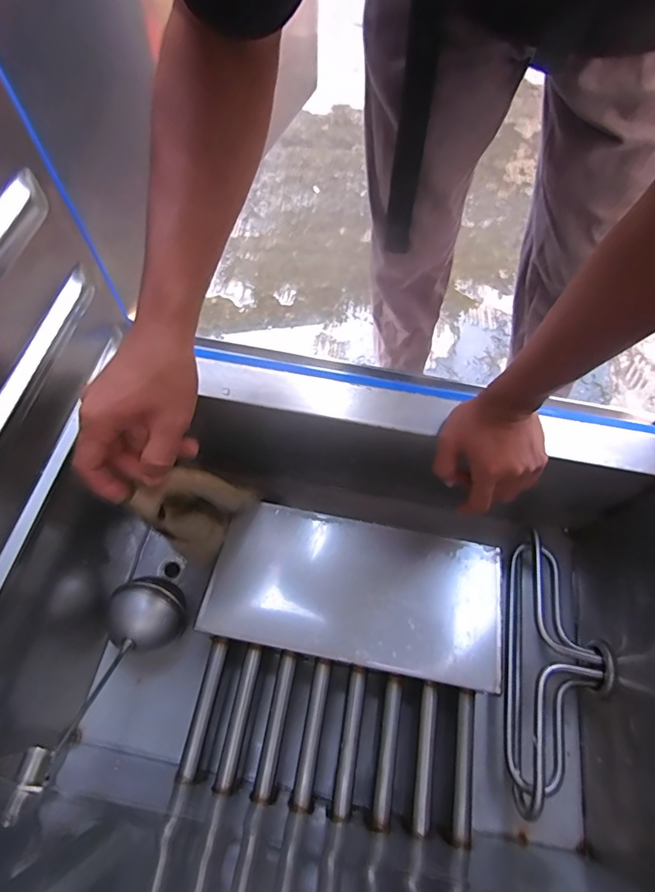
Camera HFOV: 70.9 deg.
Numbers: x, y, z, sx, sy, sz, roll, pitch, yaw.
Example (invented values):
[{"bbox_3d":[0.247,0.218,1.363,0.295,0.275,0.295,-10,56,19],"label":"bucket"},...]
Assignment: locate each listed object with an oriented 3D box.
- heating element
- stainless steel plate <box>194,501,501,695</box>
[{"bbox_3d":[0.272,0.259,0.549,0.109,0.051,0.305,9,64,4],"label":"heating element"},{"bbox_3d":[0.034,0.169,0.548,0.333,0.021,0.164,10,64,4],"label":"stainless steel plate"}]

